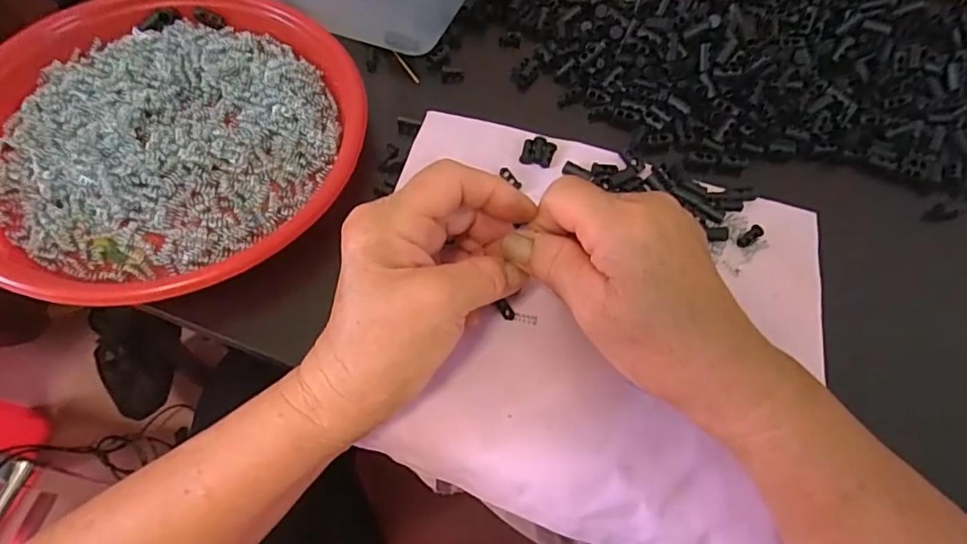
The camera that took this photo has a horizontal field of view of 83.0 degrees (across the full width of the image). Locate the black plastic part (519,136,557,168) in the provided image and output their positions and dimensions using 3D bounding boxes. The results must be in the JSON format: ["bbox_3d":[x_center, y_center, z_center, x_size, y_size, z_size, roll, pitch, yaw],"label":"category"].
[{"bbox_3d":[0.035,-0.078,0.351,0.020,0.005,0.018,16,63,5],"label":"black plastic part"}]

